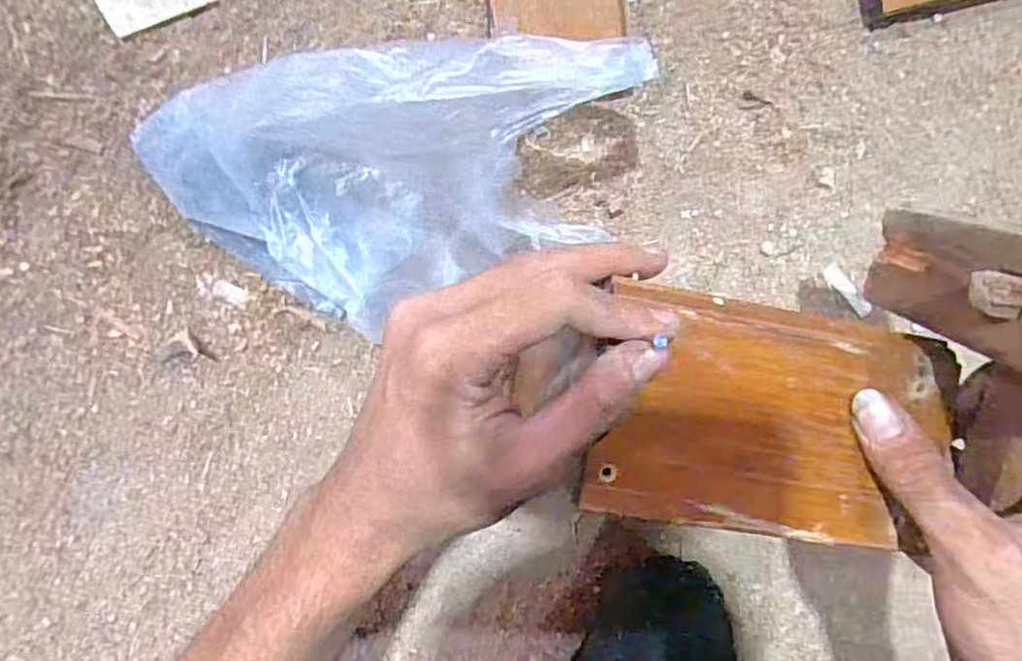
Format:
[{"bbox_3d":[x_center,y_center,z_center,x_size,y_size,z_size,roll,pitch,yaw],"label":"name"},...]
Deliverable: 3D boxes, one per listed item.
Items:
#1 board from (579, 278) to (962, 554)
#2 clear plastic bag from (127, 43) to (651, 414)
[{"bbox_3d":[0.102,0.035,0.252,0.137,0.014,0.085,10,93,-9],"label":"board"},{"bbox_3d":[-0.063,-0.074,0.334,0.235,0.110,0.126,-6,96,-9],"label":"clear plastic bag"}]

